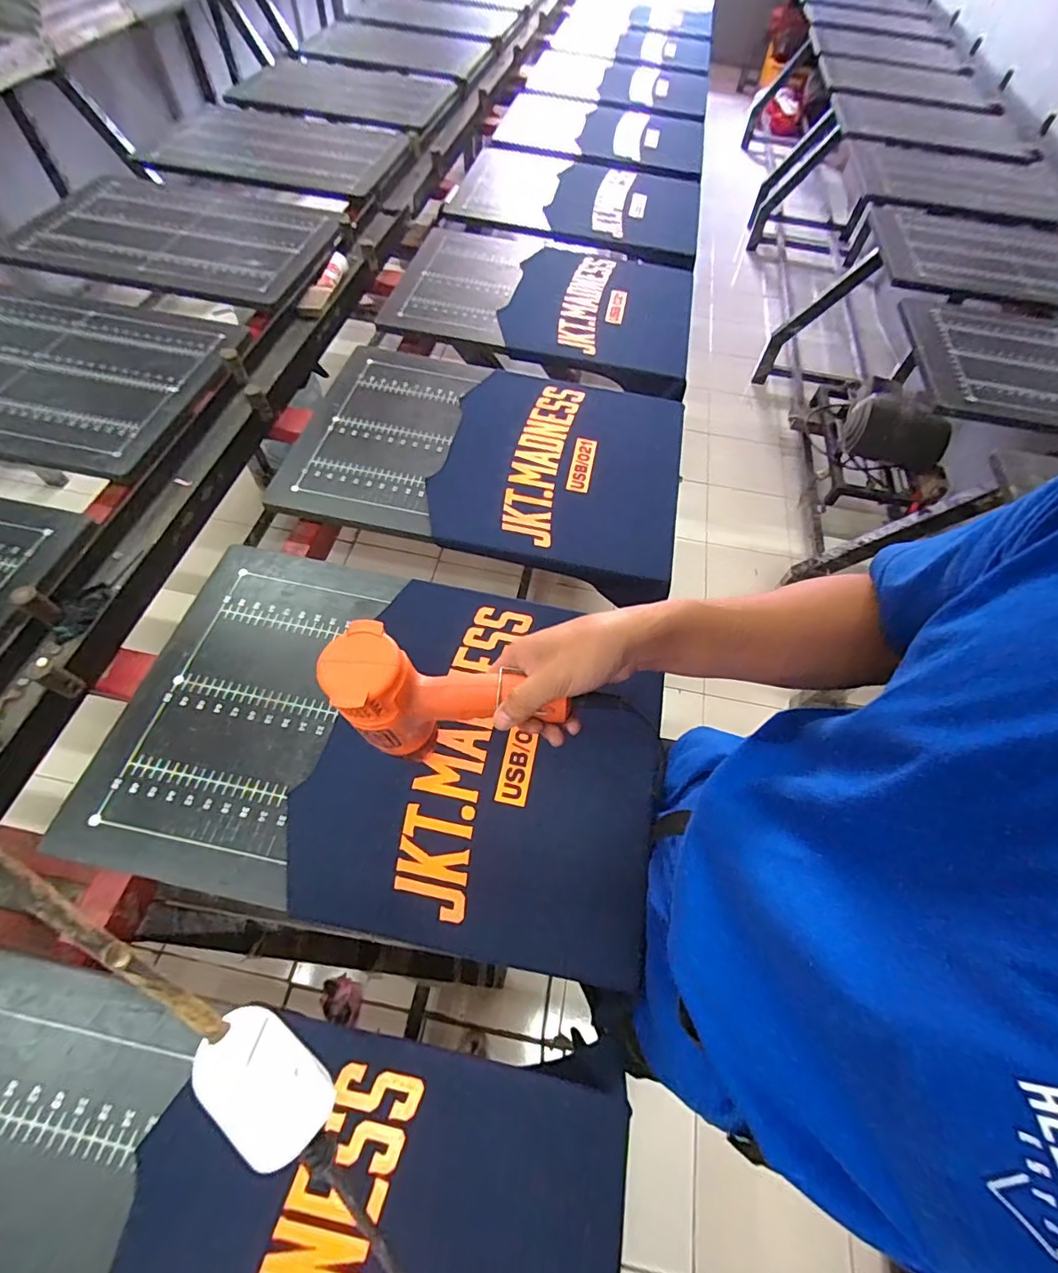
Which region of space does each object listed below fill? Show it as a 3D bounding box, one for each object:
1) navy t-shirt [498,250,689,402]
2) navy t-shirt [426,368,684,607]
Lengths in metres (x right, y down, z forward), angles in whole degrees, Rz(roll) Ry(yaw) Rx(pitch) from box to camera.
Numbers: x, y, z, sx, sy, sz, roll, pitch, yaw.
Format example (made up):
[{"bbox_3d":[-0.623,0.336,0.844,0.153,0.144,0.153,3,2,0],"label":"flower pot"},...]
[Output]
[{"bbox_3d":[0.144,-0.668,1.063,0.368,0.035,0.445,11,59,2],"label":"navy t-shirt"},{"bbox_3d":[0.058,-0.289,0.845,0.371,0.013,0.437,11,59,2],"label":"navy t-shirt"}]

